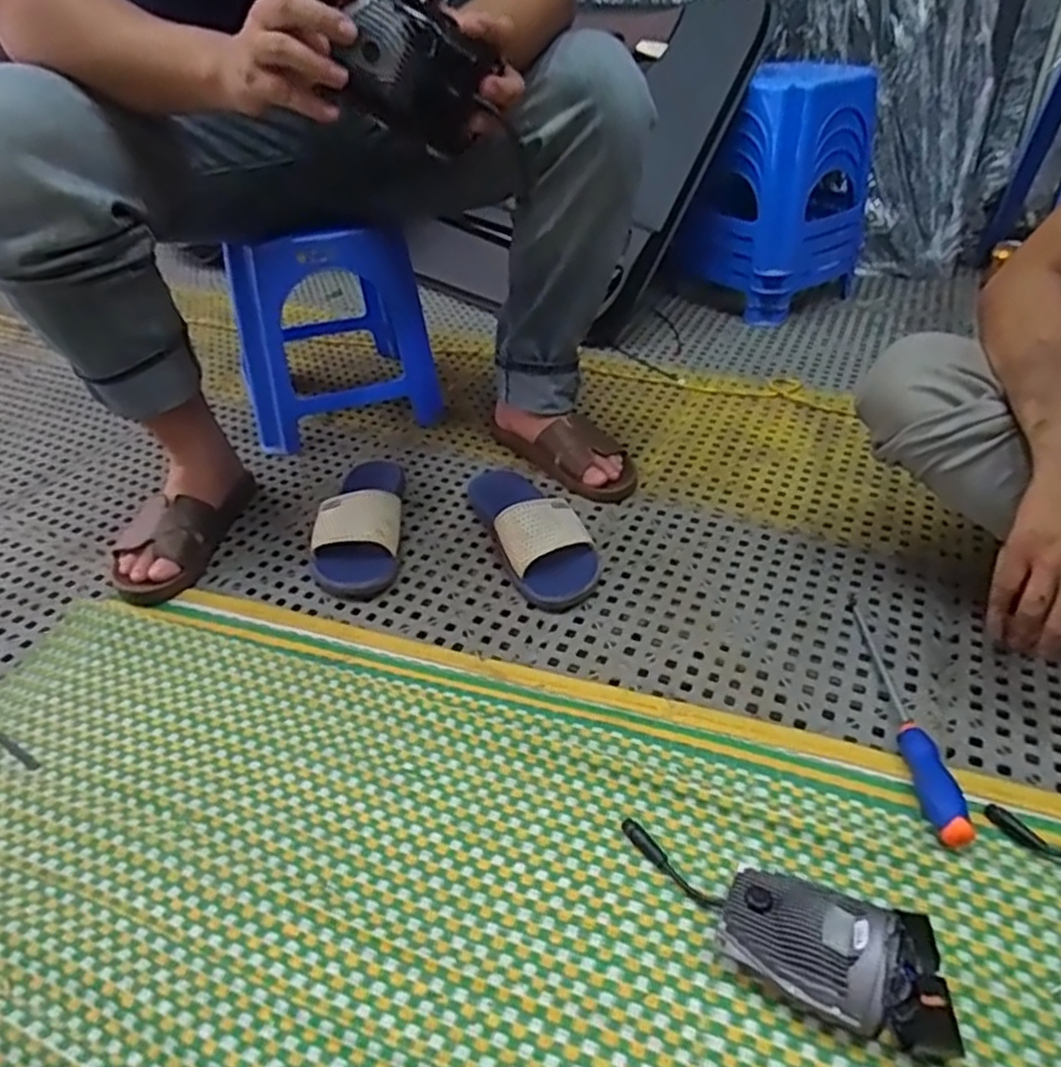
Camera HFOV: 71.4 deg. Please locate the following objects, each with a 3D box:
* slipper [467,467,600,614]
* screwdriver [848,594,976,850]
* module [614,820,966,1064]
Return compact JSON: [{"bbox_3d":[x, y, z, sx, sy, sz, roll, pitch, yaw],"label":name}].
[{"bbox_3d":[-0.007,-0.027,0.909,0.105,0.072,0.286,-18,41,-18],"label":"slipper"},{"bbox_3d":[0.343,0.153,0.690,0.027,0.025,0.292,0,39,4],"label":"screwdriver"},{"bbox_3d":[0.170,0.274,0.517,0.236,0.070,0.077,17,43,23],"label":"module"}]

